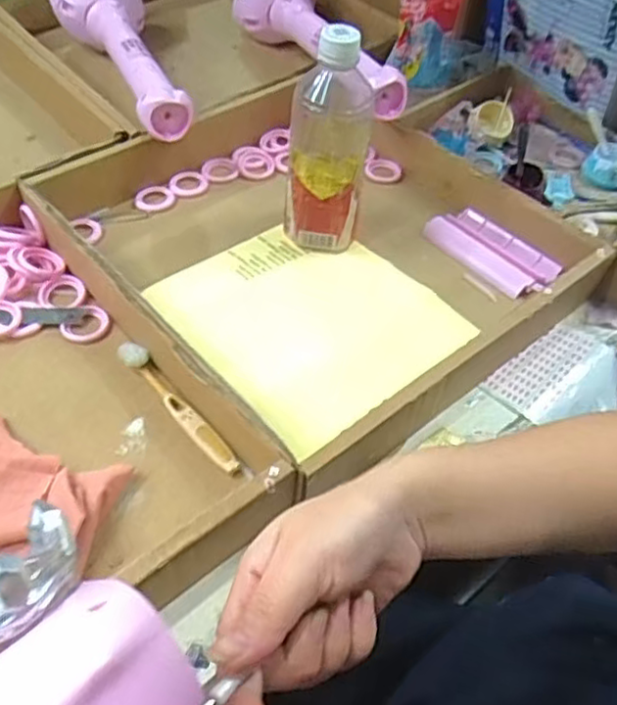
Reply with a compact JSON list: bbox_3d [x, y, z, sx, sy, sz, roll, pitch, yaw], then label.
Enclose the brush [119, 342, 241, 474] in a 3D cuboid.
[{"bbox_3d":[-0.096,0.039,0.494,0.017,0.011,0.138,-32,60,-27],"label":"brush"}]

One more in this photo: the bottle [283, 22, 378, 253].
[{"bbox_3d":[0.019,-0.169,0.568,0.069,0.184,0.059,4,51,-1],"label":"bottle"}]

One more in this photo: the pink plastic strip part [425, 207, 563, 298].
[{"bbox_3d":[0.171,-0.093,0.627,0.059,0.016,0.124,-32,60,-27],"label":"pink plastic strip part"}]

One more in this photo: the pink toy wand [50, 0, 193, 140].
[{"bbox_3d":[-0.200,-0.307,0.723,0.099,0.089,0.320,-13,53,-15],"label":"pink toy wand"}]

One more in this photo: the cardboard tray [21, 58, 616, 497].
[{"bbox_3d":[0.003,-0.110,0.603,0.357,0.057,0.397,-32,60,-27],"label":"cardboard tray"}]

